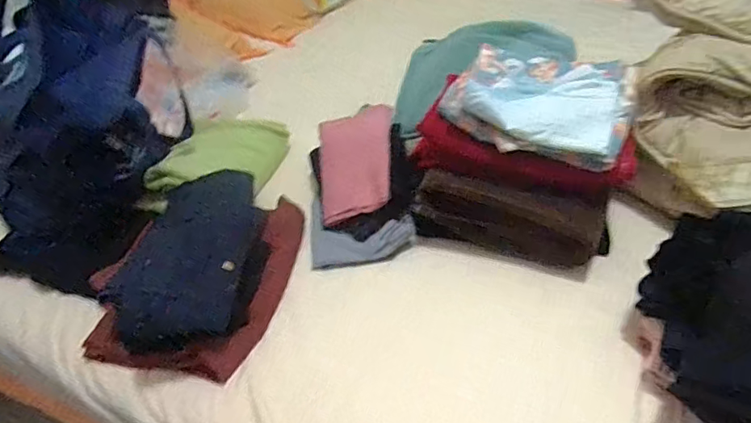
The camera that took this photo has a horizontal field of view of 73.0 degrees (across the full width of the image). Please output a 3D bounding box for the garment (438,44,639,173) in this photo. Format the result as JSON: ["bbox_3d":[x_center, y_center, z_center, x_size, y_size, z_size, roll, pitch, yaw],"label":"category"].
[{"bbox_3d":[0.218,-0.148,0.677,0.226,0.064,0.178,15,41,22],"label":"garment"}]

